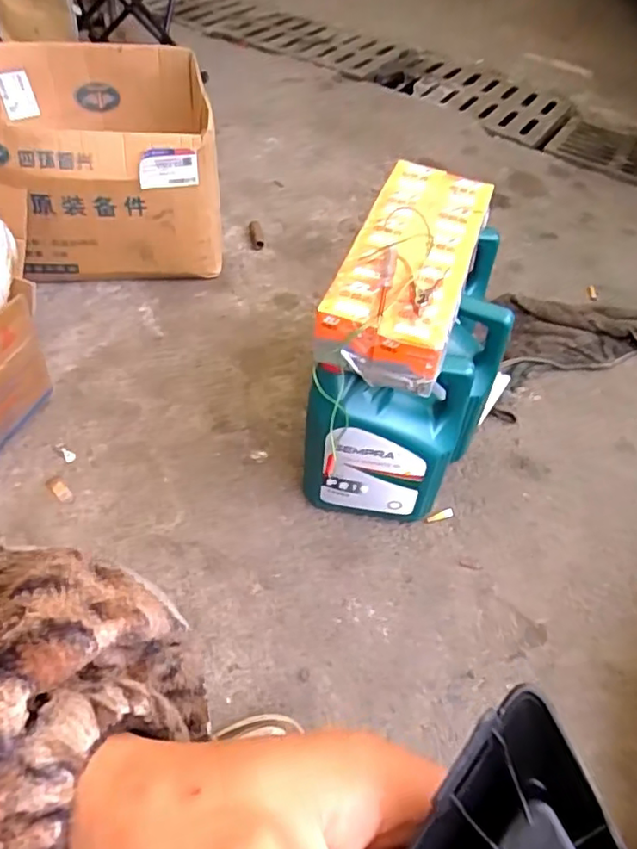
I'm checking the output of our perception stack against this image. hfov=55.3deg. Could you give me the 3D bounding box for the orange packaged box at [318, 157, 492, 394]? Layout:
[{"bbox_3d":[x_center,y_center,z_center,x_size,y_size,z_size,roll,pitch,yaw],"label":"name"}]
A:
[{"bbox_3d":[0.108,-0.192,0.734,0.139,0.091,0.320,20,51,4],"label":"orange packaged box"}]

